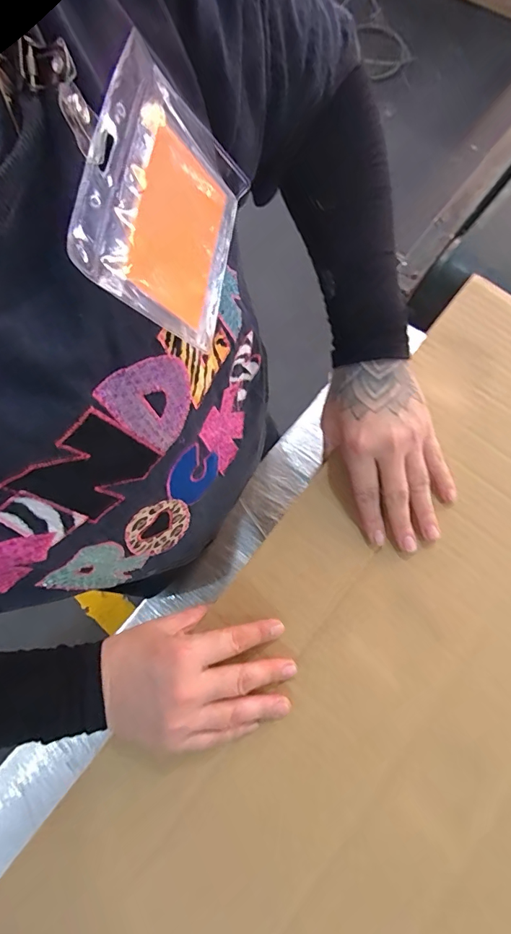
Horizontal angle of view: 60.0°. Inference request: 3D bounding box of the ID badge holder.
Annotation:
[{"bbox_3d":[-0.039,-0.115,0.203,0.005,0.082,0.099,6,79,35],"label":"ID badge holder"}]

